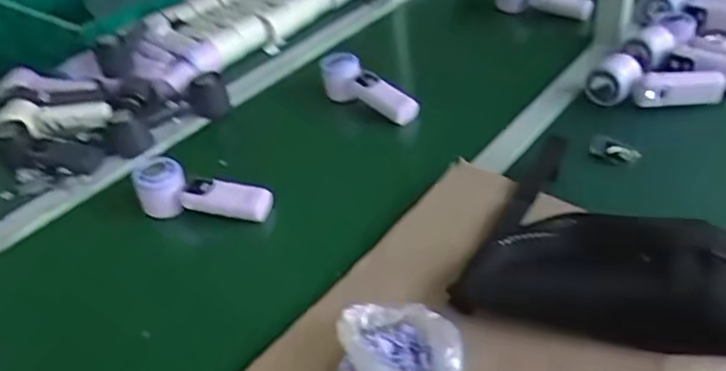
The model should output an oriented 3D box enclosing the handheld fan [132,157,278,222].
[{"bbox_3d":[-0.195,0.006,0.741,0.160,0.052,0.049,5,39,15],"label":"handheld fan"}]

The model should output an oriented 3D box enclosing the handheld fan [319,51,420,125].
[{"bbox_3d":[0.010,-0.141,0.898,0.159,0.069,0.051,30,48,17],"label":"handheld fan"}]

